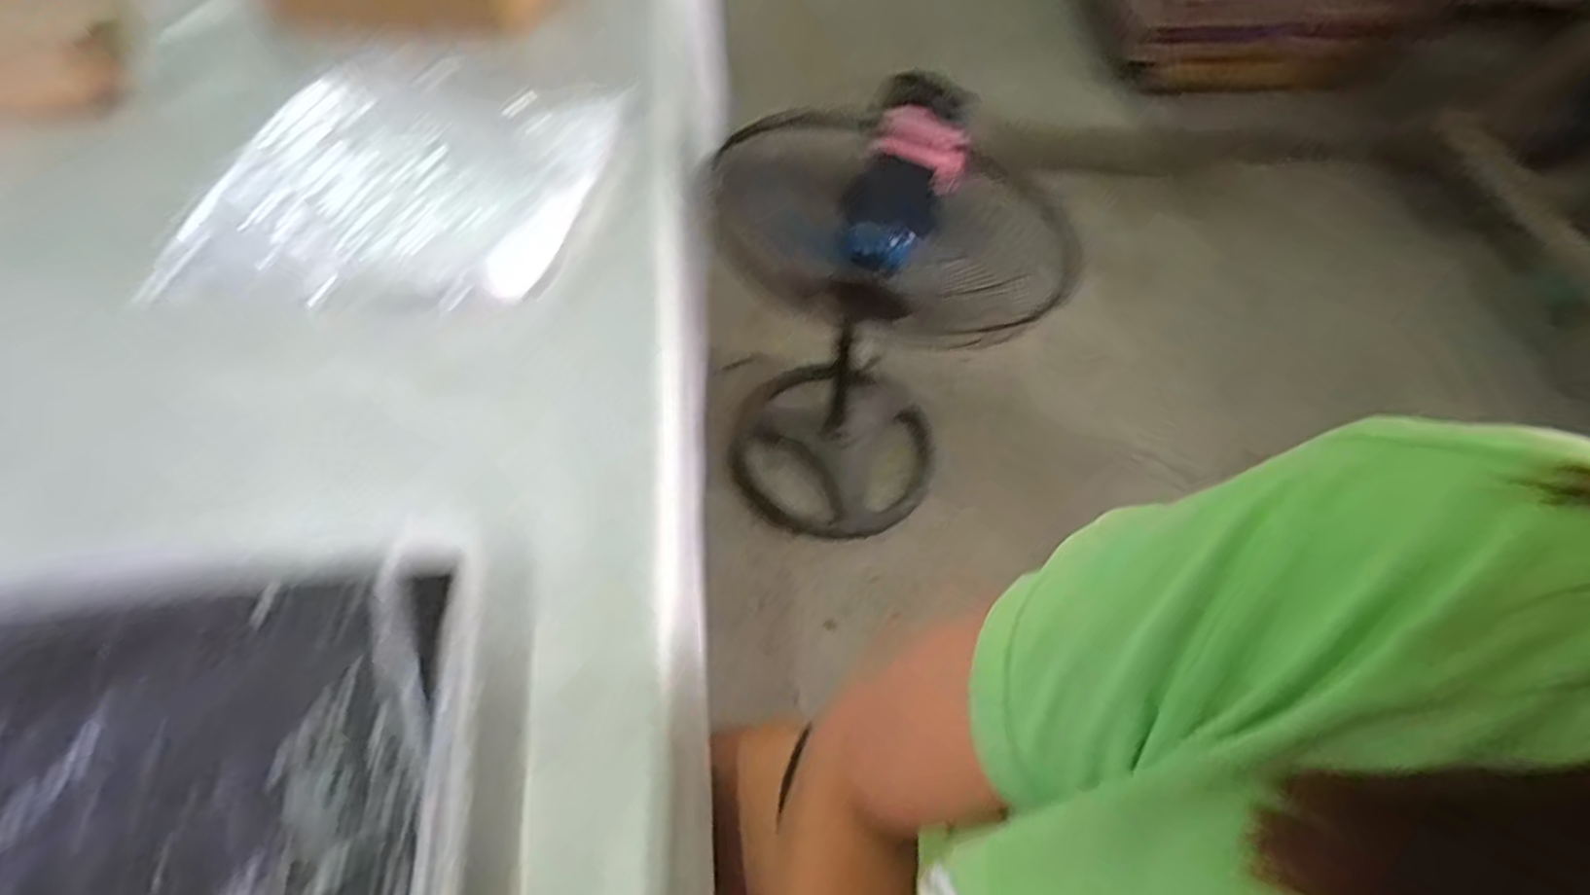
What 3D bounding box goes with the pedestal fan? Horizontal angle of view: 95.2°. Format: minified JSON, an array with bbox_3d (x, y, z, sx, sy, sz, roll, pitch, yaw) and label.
[{"bbox_3d":[0.079,-0.161,1.148,0.411,0.906,0.406,-6,59,-5],"label":"pedestal fan"}]

